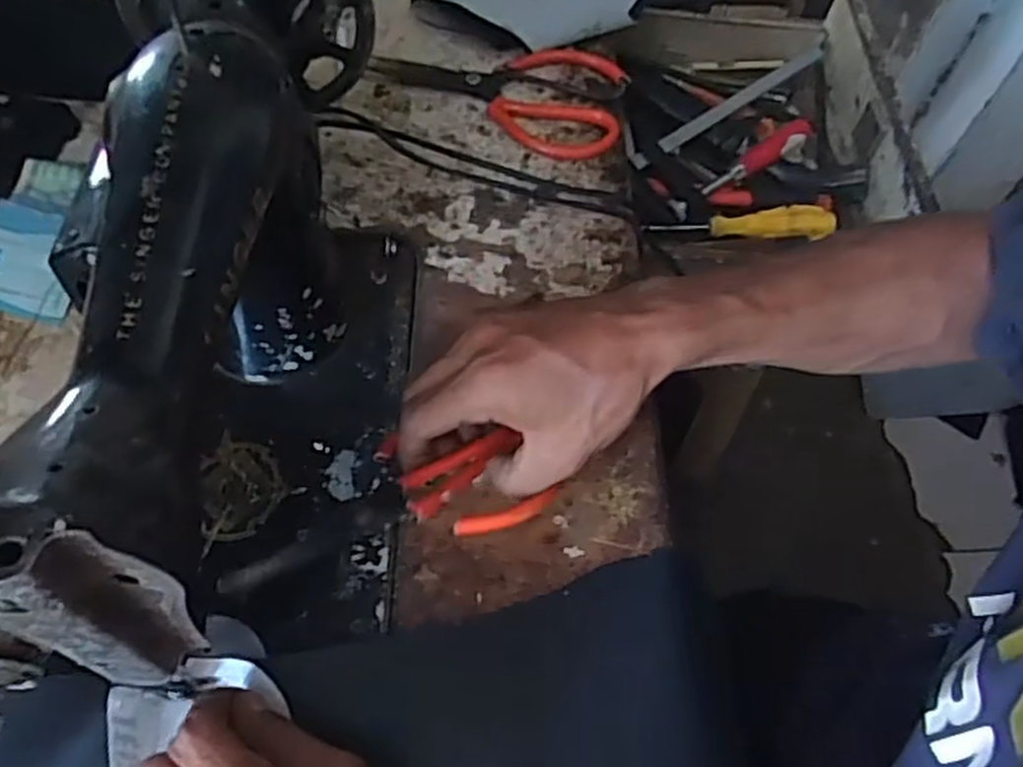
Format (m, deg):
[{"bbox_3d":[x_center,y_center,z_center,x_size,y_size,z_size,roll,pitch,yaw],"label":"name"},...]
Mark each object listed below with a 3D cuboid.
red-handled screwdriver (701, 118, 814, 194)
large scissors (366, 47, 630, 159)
[{"bbox_3d":[0.221,-0.206,0.704,0.116,0.028,0.023,-29,63,-18],"label":"red-handled screwdriver"},{"bbox_3d":[-0.001,-0.241,0.617,0.194,0.013,0.112,26,59,10],"label":"large scissors"}]

